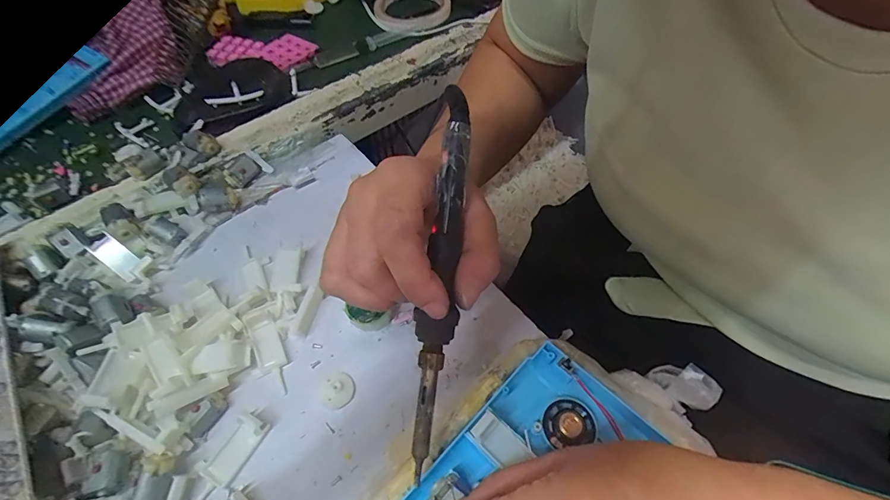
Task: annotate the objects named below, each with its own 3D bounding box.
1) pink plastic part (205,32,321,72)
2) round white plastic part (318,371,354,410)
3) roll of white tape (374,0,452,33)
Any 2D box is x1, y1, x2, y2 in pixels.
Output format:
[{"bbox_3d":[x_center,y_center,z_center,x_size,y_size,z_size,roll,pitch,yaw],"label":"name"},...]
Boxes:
[{"bbox_3d":[-0.209,-0.229,0.479,0.113,0.016,0.067,10,54,5],"label":"pink plastic part"},{"bbox_3d":[-0.073,0.092,0.276,0.023,0.006,0.023,1,54,-1],"label":"round white plastic part"},{"bbox_3d":[-0.039,-0.301,0.525,0.095,0.014,0.097,1,54,-1],"label":"roll of white tape"}]

